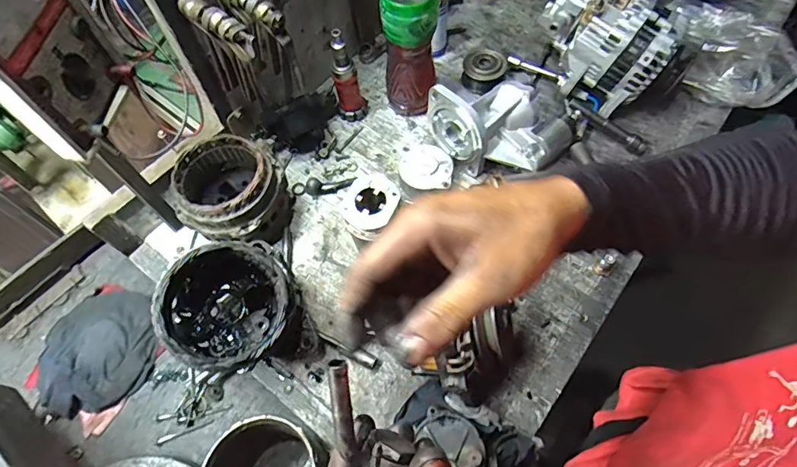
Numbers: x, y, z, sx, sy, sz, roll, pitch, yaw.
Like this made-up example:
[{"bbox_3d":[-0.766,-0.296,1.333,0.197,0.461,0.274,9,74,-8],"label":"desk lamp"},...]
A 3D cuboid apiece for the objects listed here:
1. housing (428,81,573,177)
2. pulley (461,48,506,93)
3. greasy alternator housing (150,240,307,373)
[{"bbox_3d":[0.145,-0.151,0.650,0.213,0.105,0.101,11,62,9],"label":"housing"},{"bbox_3d":[0.144,-0.273,0.753,0.071,0.041,0.063,10,61,8],"label":"pulley"},{"bbox_3d":[-0.181,0.083,0.494,0.138,0.110,0.138,5,75,-19],"label":"greasy alternator housing"}]

